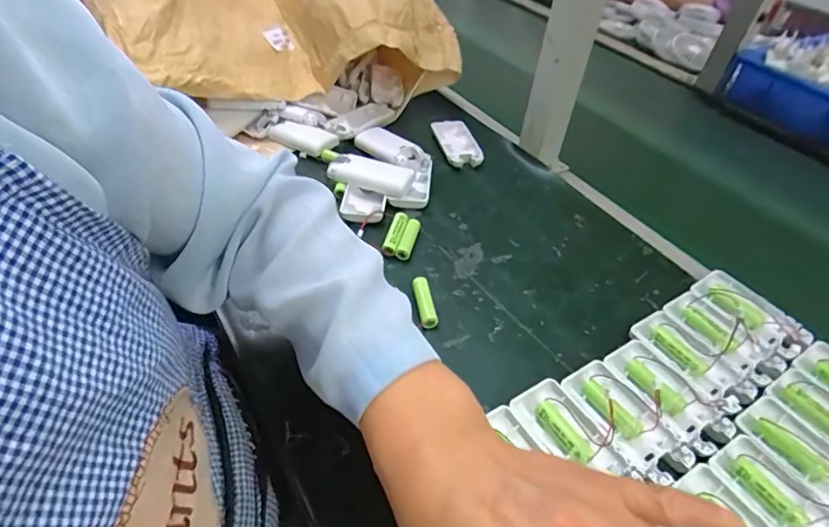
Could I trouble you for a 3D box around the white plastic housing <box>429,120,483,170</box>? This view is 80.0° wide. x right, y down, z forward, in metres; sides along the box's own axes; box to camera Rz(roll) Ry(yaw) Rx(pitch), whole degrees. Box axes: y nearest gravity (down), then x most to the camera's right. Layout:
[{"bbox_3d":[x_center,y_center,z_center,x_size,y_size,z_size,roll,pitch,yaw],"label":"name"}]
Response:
[{"bbox_3d":[0.055,-0.154,0.628,0.044,0.010,0.094,-12,51,-10],"label":"white plastic housing"}]

